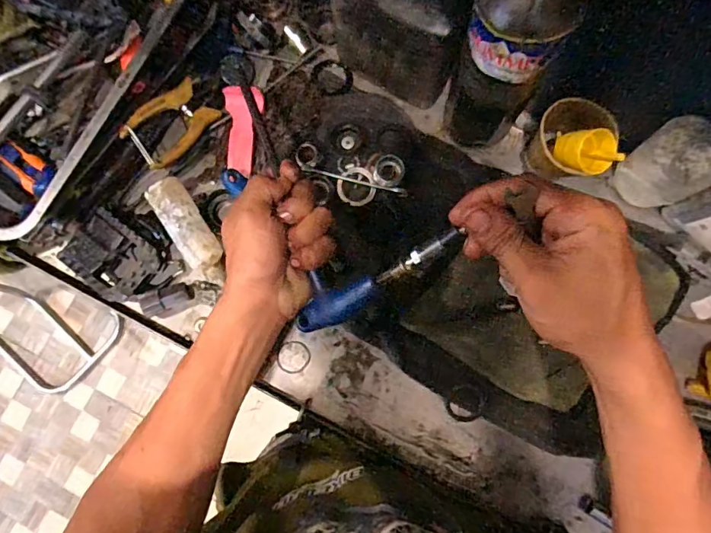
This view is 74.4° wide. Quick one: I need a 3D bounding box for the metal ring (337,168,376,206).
[{"bbox_3d":[0.001,-0.091,0.539,0.043,0.004,0.045,0,80,1],"label":"metal ring"}]

